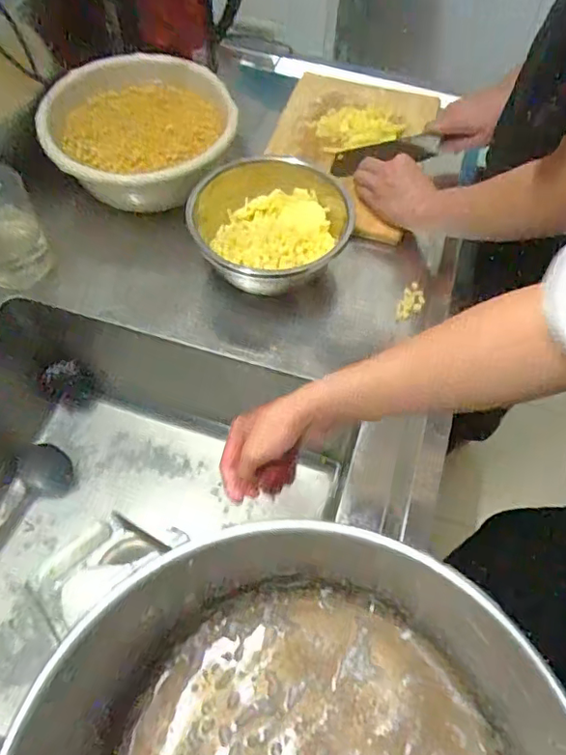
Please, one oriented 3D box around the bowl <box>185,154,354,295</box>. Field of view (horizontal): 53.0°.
[{"bbox_3d":[-0.009,-0.205,0.778,0.202,0.087,0.217,1,60,-1],"label":"bowl"}]

